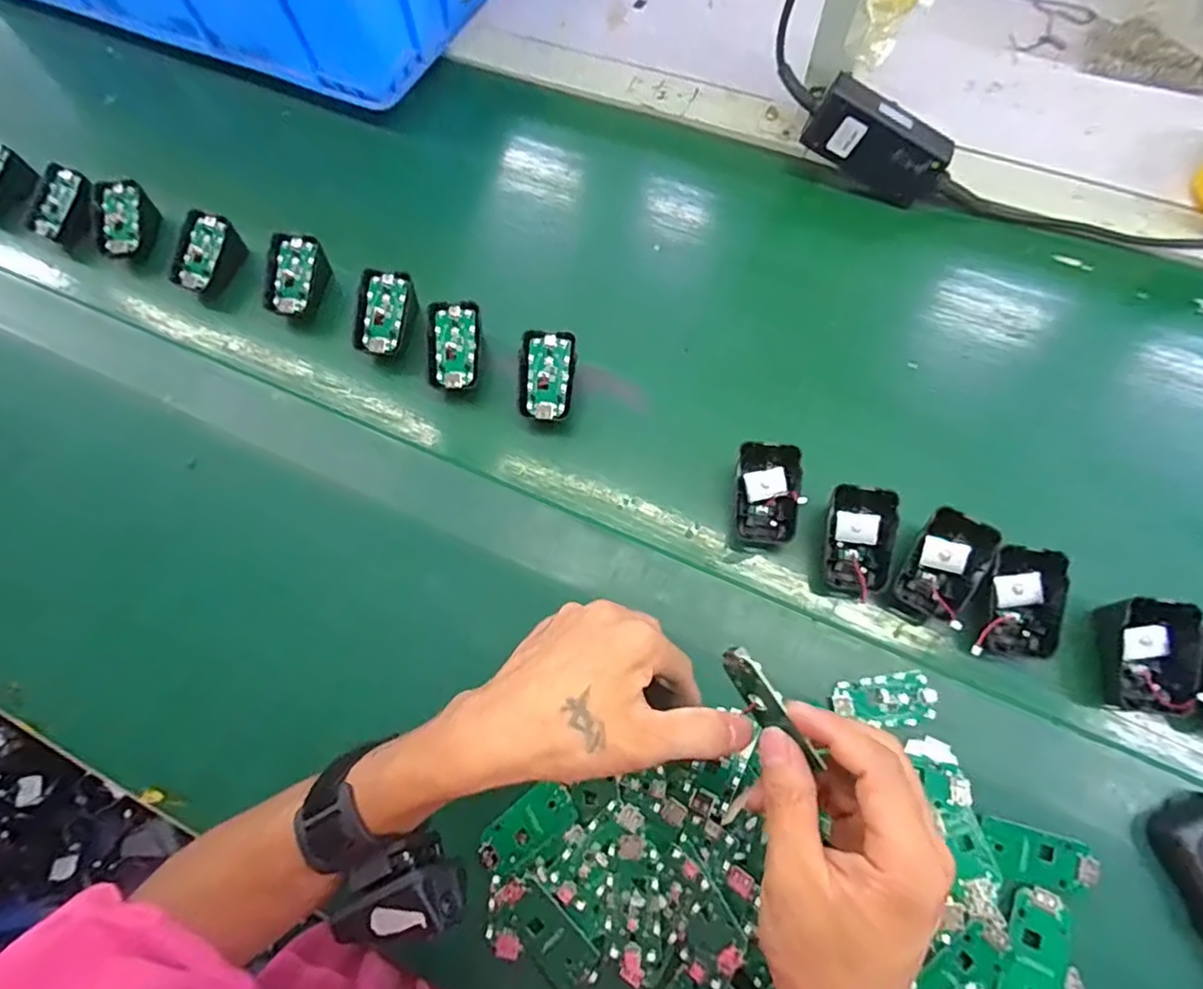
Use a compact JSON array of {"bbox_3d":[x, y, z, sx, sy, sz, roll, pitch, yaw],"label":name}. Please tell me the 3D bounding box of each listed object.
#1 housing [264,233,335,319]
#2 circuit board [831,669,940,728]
[{"bbox_3d":[-0.265,-0.184,0.524,0.044,0.045,0.067,16,70,9],"label":"housing"},{"bbox_3d":[0.180,0.132,0.384,0.061,0.006,0.030,-10,64,4],"label":"circuit board"}]

